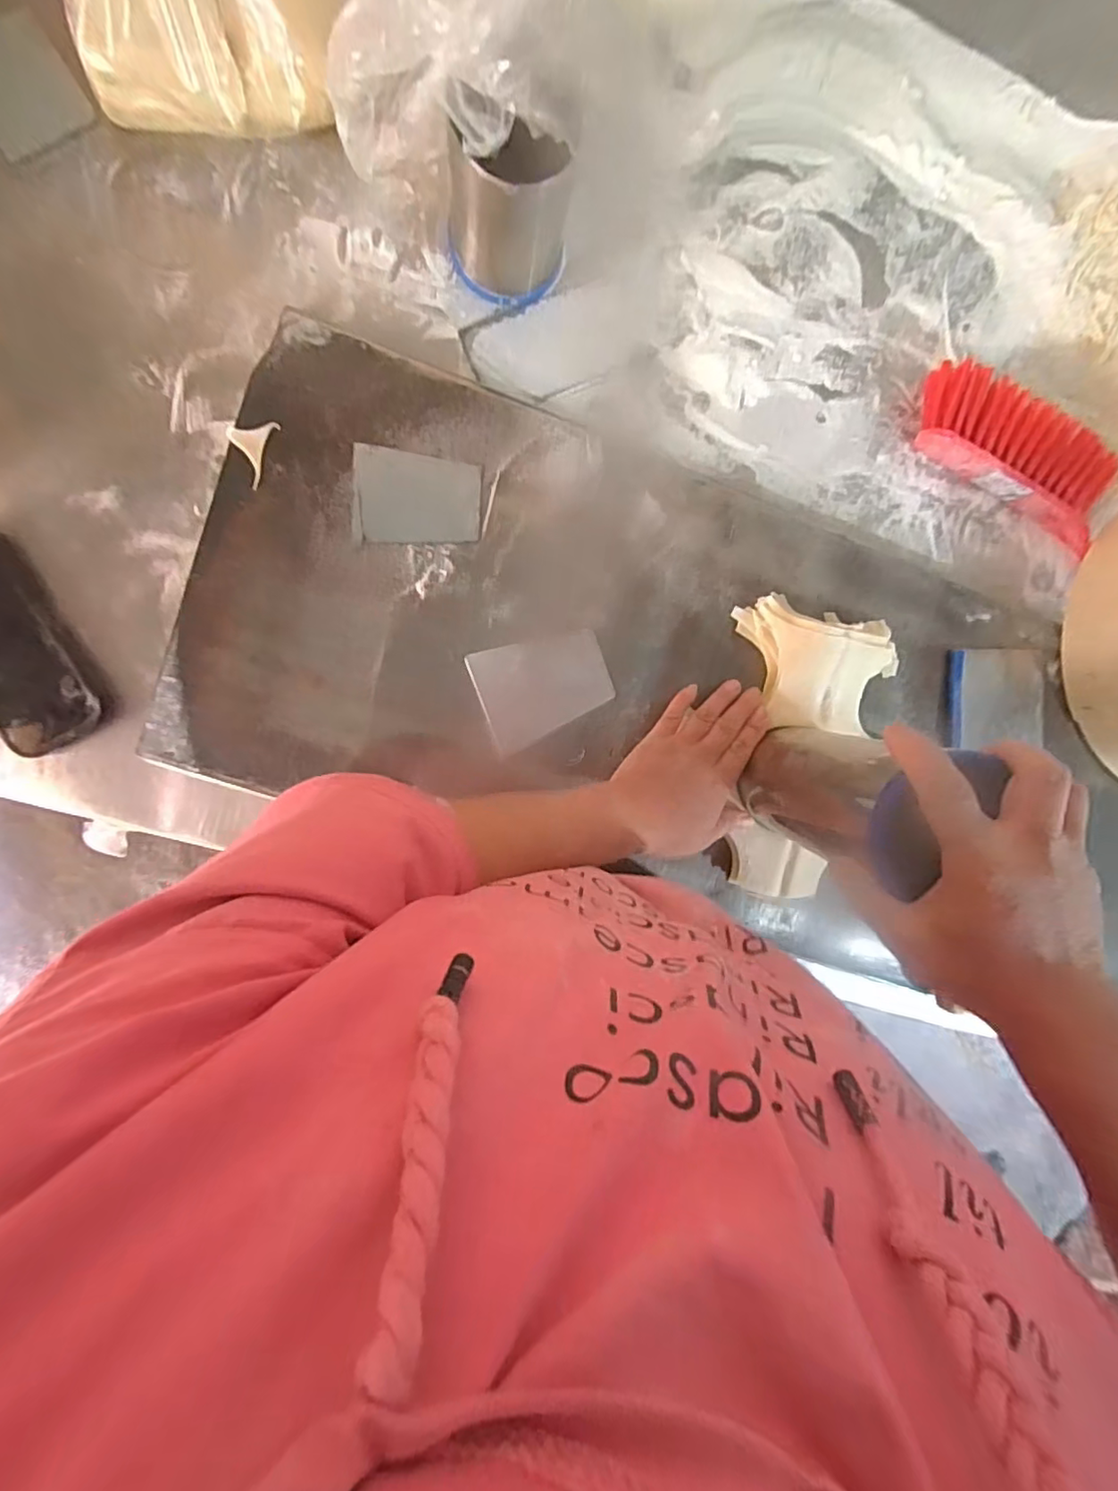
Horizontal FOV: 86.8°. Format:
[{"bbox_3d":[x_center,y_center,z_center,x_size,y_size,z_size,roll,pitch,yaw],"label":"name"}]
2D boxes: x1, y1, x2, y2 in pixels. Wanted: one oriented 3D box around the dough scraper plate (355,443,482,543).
[{"bbox_3d":[-0.108,-0.193,0.459,0.094,0.004,0.069,2,95,-6],"label":"dough scraper plate"}]

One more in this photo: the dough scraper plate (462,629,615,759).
[{"bbox_3d":[-0.012,-0.048,0.483,0.105,0.005,0.081,-18,97,-4],"label":"dough scraper plate"}]

